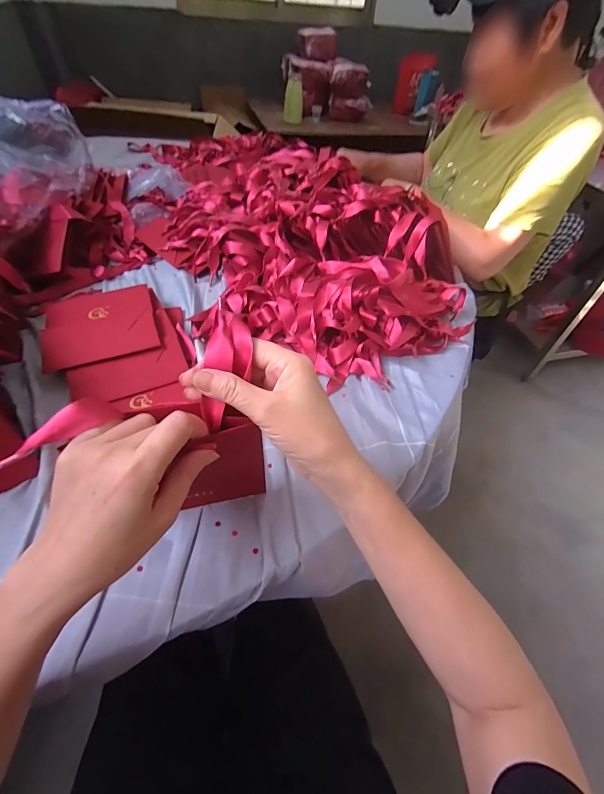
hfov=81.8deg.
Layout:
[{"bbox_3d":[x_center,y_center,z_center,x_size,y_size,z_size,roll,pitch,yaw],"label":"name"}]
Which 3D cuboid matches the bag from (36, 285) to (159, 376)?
[{"bbox_3d":[-0.273,-0.101,0.472,0.137,0.011,0.132,-17,57,-15],"label":"bag"}]

